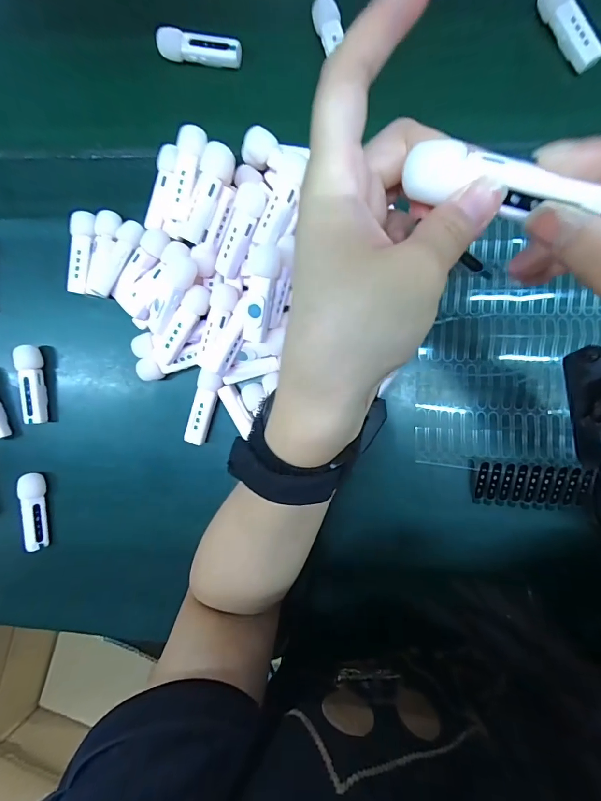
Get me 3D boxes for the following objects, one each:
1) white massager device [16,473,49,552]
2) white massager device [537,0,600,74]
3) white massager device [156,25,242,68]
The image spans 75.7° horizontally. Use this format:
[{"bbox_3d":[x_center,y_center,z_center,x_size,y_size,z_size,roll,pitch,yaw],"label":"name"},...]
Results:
[{"bbox_3d":[-0.226,0.094,0.330,0.014,0.021,0.064,-2,90,5],"label":"white massager device"},{"bbox_3d":[0.193,-0.269,0.277,0.019,0.014,0.065,-32,88,4],"label":"white massager device"},{"bbox_3d":[-0.079,-0.277,0.303,0.065,0.013,0.017,10,91,5],"label":"white massager device"}]

